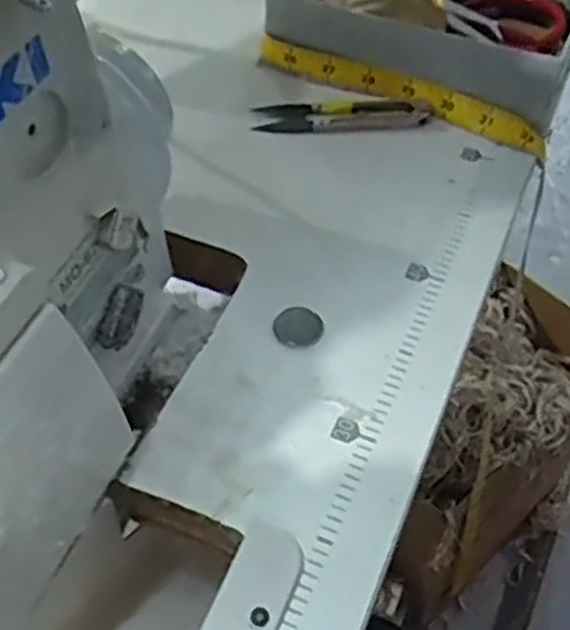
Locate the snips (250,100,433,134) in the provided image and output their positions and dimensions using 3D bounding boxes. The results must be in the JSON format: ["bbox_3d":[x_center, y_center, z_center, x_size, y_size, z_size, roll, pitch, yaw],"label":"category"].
[{"bbox_3d":[0.034,-0.120,0.473,0.102,0.010,0.030,-2,52,1],"label":"snips"}]

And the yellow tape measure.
[{"bbox_3d":[0.068,-0.135,0.478,0.183,0.017,0.015,22,56,18],"label":"yellow tape measure"}]

